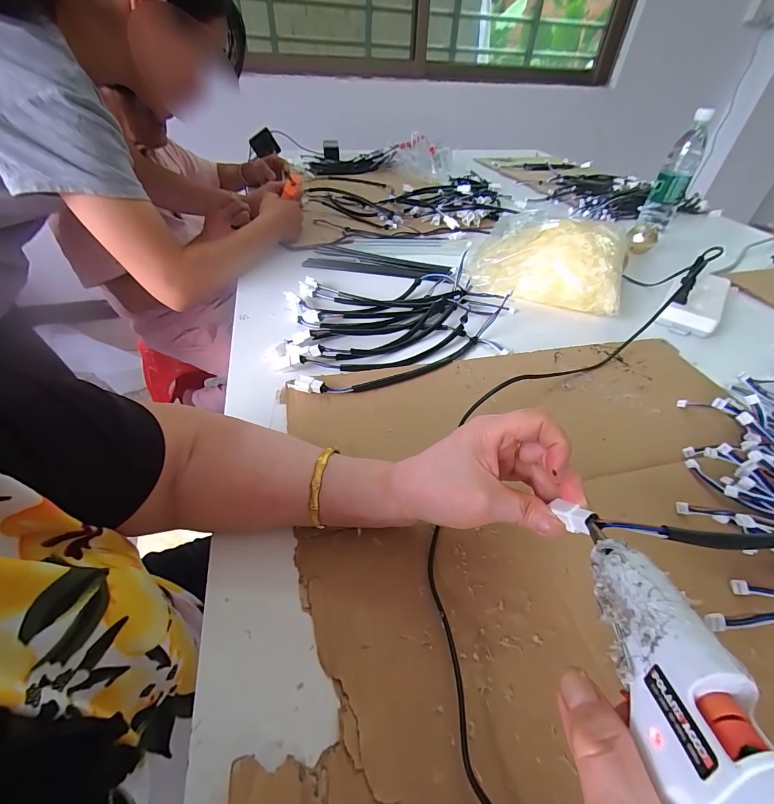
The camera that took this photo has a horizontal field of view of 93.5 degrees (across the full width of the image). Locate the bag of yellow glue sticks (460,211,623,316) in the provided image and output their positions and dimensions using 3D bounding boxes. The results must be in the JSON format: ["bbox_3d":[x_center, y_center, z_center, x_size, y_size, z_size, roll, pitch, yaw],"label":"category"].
[{"bbox_3d":[0.258,-0.236,0.594,0.229,0.088,0.155,16,45,15],"label":"bag of yellow glue sticks"}]

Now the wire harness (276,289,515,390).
[{"bbox_3d":[0.014,-0.043,0.433,0.251,0.019,0.042,-17,46,-19],"label":"wire harness"}]

